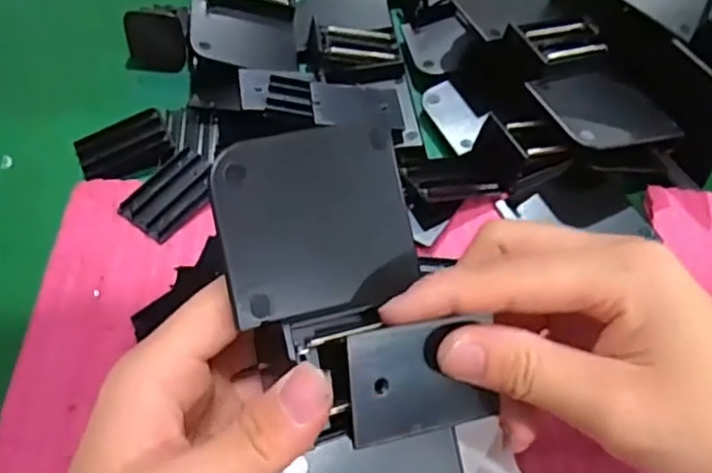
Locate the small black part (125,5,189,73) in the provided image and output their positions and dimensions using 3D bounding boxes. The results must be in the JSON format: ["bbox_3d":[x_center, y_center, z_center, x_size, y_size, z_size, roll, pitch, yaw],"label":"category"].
[{"bbox_3d":[-0.134,-0.133,0.433,0.040,0.041,0.009,2,22,-6],"label":"small black part"}]

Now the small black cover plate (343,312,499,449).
[{"bbox_3d":[0.022,0.046,0.208,0.050,0.005,0.035,-7,89,-24],"label":"small black cover plate"}]

